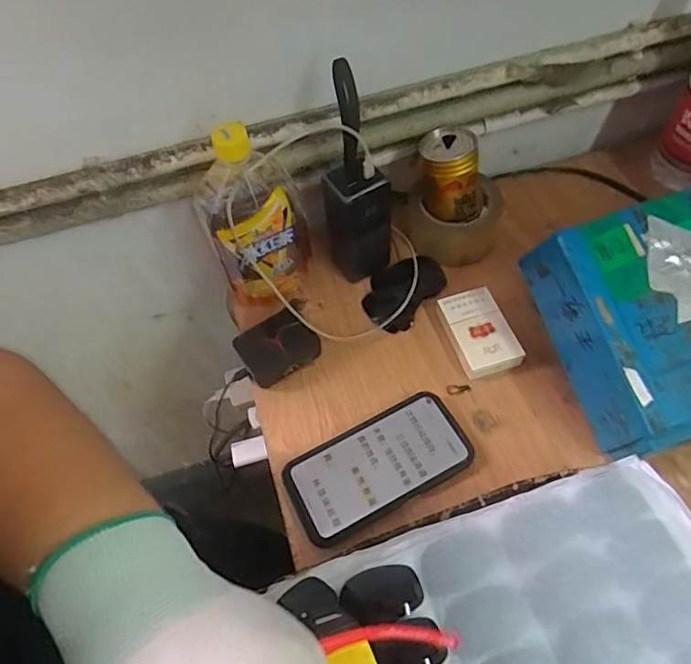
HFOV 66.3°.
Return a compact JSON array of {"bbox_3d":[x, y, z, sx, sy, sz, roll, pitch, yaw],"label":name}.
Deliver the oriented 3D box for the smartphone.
[{"bbox_3d":[0.029,0.120,0.478,0.161,0.013,0.081,-26,60,-11],"label":"smartphone"}]

